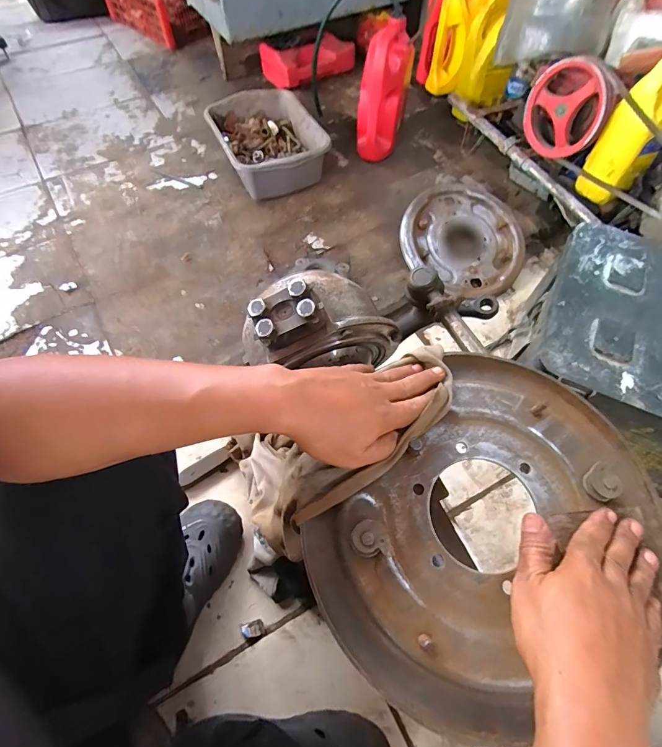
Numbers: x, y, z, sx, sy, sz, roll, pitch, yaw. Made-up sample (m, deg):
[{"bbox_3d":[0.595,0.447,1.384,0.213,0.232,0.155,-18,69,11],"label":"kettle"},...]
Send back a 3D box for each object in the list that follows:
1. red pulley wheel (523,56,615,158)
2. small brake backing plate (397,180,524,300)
[{"bbox_3d":[0.510,-0.571,0.865,0.035,0.197,0.179,-35,66,-18],"label":"red pulley wheel"},{"bbox_3d":[0.307,-0.311,0.921,0.280,0.037,0.284,0,83,-2],"label":"small brake backing plate"}]

